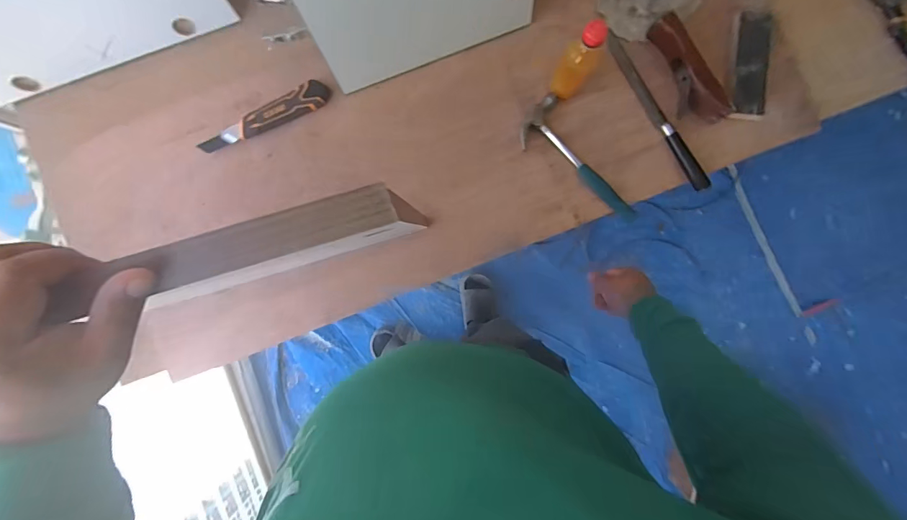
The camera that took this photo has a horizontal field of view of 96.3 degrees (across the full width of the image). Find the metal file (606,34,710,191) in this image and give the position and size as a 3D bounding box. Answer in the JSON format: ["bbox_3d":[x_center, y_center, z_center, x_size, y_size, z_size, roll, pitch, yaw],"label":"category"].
[{"bbox_3d":[0.349,-0.254,0.692,0.027,0.017,0.303,-30,91,0],"label":"metal file"}]

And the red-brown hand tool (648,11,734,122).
[{"bbox_3d":[0.384,-0.310,0.678,0.066,0.044,0.195,-33,90,0],"label":"red-brown hand tool"}]

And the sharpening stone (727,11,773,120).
[{"bbox_3d":[0.510,-0.330,0.693,0.056,0.026,0.178,3,91,-1],"label":"sharpening stone"}]

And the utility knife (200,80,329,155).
[{"bbox_3d":[-0.320,-0.237,0.692,0.232,0.026,0.040,-27,91,0],"label":"utility knife"}]

